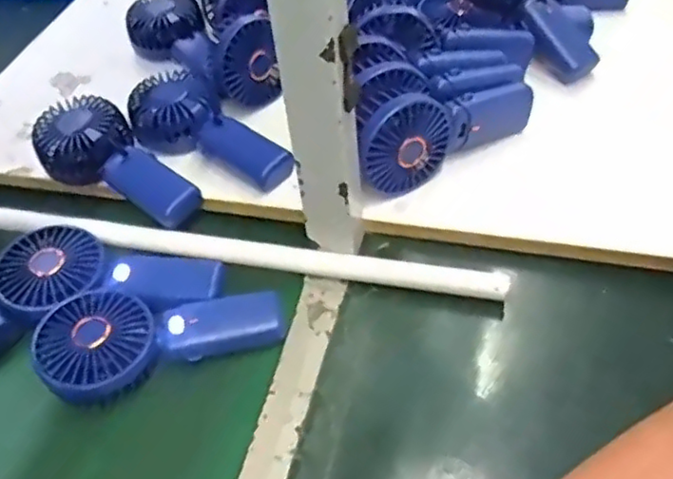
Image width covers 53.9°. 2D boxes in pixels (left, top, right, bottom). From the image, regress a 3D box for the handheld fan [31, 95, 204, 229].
[{"bbox_3d":[-0.203,-0.070,0.610,0.173,0.054,0.080,30,57,28],"label":"handheld fan"}]

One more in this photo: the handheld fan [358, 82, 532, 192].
[{"bbox_3d":[0.096,-0.101,0.573,0.178,0.077,0.034,-30,52,-20],"label":"handheld fan"}]

